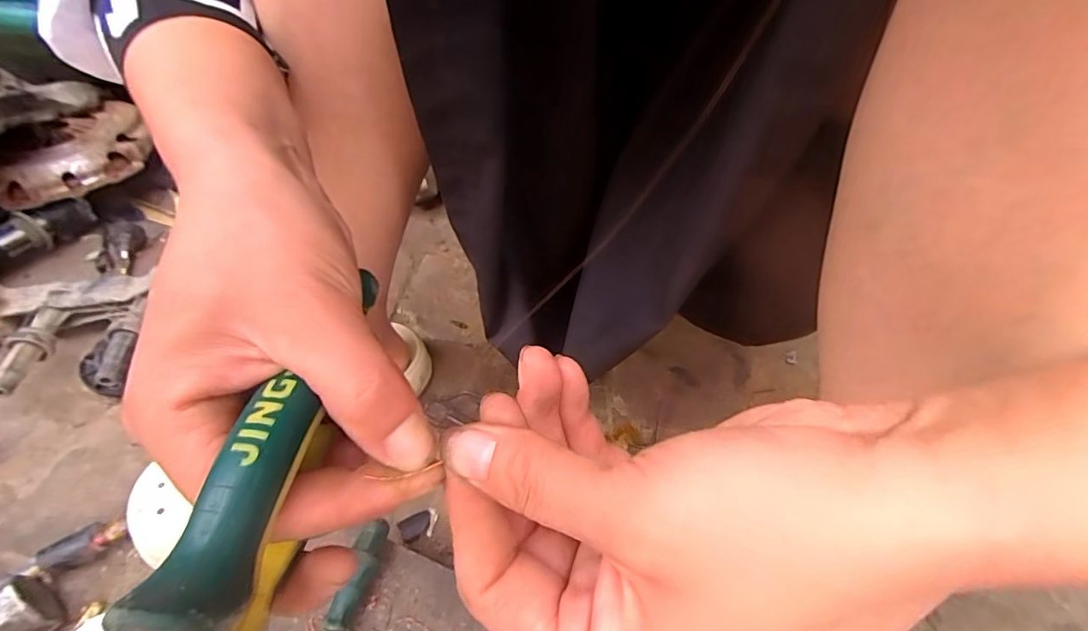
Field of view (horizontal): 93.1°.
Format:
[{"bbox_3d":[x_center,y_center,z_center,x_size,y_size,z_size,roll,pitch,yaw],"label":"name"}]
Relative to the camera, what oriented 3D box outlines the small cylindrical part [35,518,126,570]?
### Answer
[{"bbox_3d":[-0.334,0.166,0.373,0.050,0.015,0.017,-23,55,-33],"label":"small cylindrical part"}]

